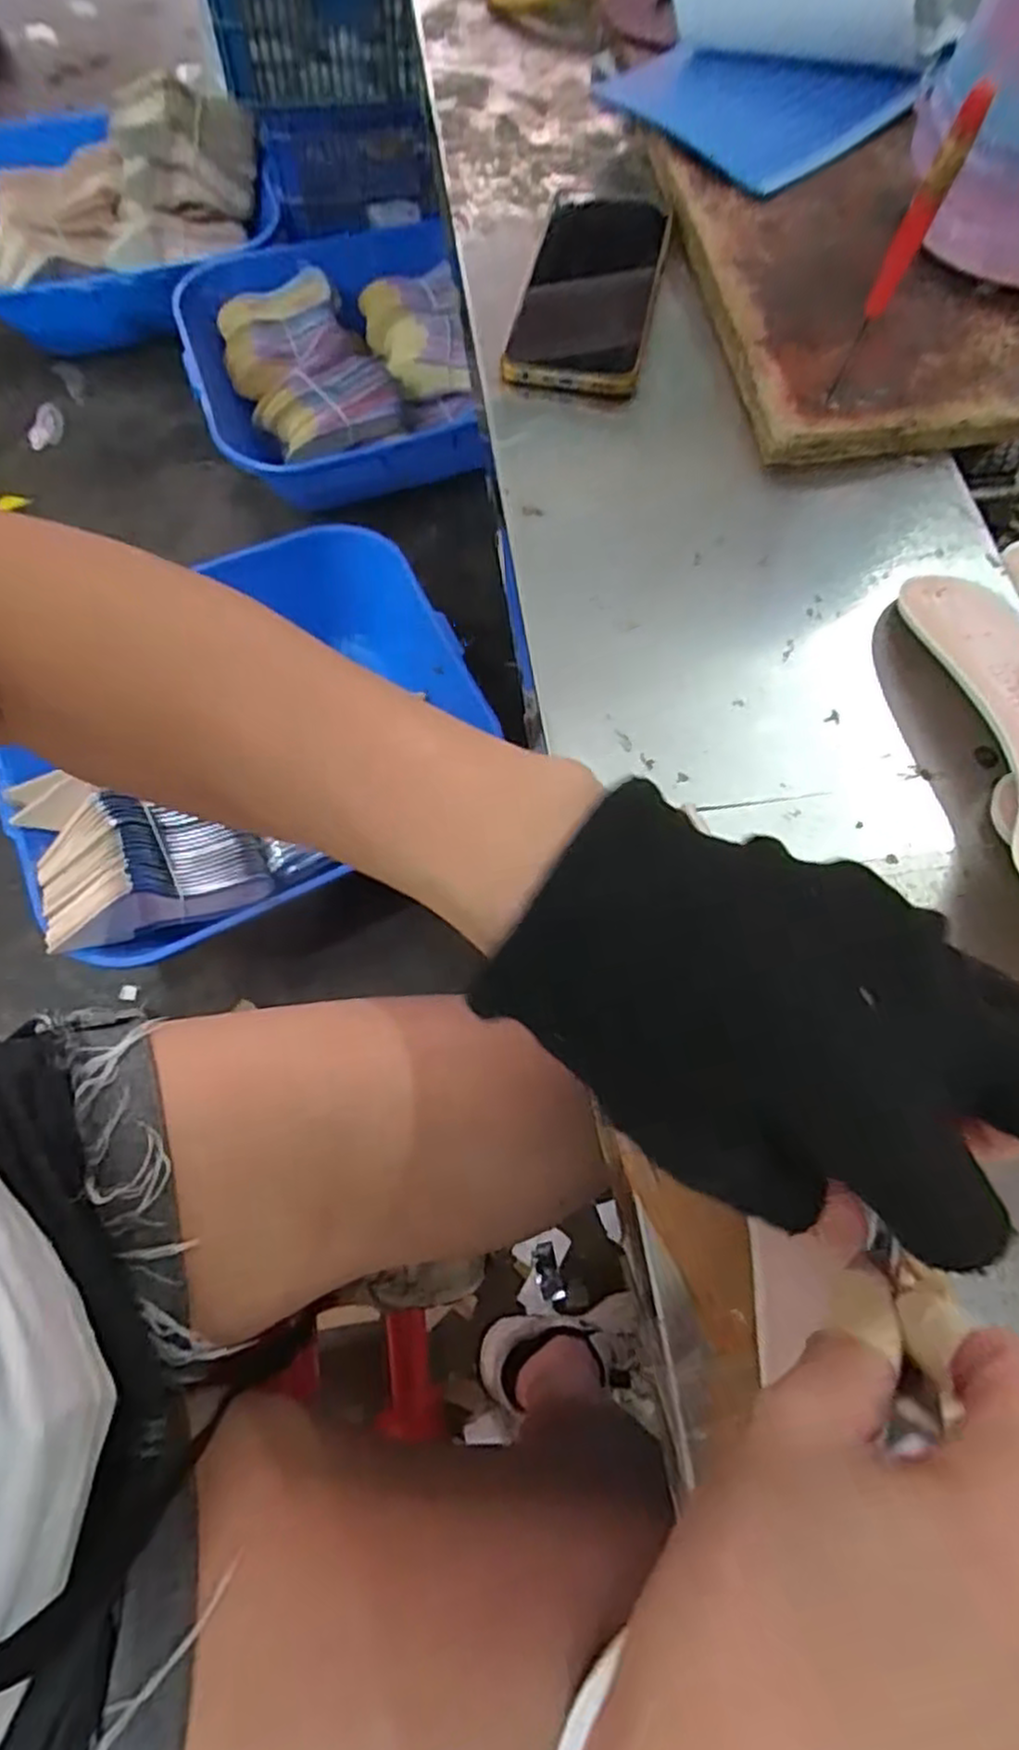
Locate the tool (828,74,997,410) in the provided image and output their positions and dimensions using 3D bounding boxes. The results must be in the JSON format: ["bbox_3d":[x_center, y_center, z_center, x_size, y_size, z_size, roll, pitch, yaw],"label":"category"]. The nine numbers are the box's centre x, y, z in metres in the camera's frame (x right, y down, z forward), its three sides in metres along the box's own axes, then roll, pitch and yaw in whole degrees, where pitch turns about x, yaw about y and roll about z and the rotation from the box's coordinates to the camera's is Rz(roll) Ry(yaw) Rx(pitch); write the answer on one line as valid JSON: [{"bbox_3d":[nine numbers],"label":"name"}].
[{"bbox_3d":[0.162,-0.254,0.311,0.012,0.122,0.012,33,73,11],"label":"tool"}]

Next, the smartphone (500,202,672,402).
[{"bbox_3d":[0.044,-0.323,0.408,0.072,0.019,0.134,12,69,3],"label":"smartphone"}]

